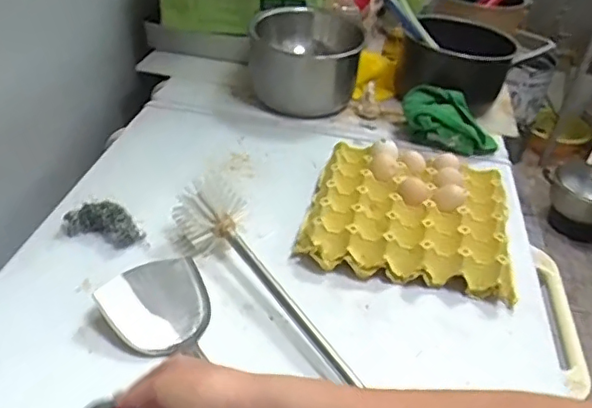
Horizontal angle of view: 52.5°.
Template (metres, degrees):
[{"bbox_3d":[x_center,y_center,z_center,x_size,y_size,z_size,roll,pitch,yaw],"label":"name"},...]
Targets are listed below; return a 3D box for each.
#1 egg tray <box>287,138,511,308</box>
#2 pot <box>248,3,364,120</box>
[{"bbox_3d":[0.170,0.014,0.922,0.299,0.079,0.274,10,35,5],"label":"egg tray"},{"bbox_3d":[0.016,-0.273,1.176,0.211,0.173,0.208,5,35,-3],"label":"pot"}]

